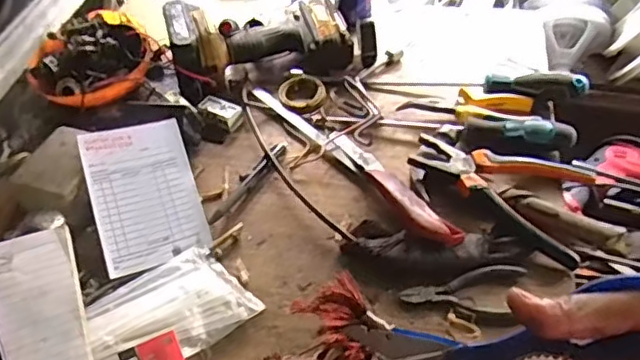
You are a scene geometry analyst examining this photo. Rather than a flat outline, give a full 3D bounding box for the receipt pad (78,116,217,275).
[{"bbox_3d":[-0.173,0.012,0.607,0.100,0.006,0.147,-15,73,-18],"label":"receipt pad"}]

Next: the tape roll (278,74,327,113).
[{"bbox_3d":[-0.021,-0.104,0.731,0.056,0.013,0.058,-2,47,2],"label":"tape roll"}]

